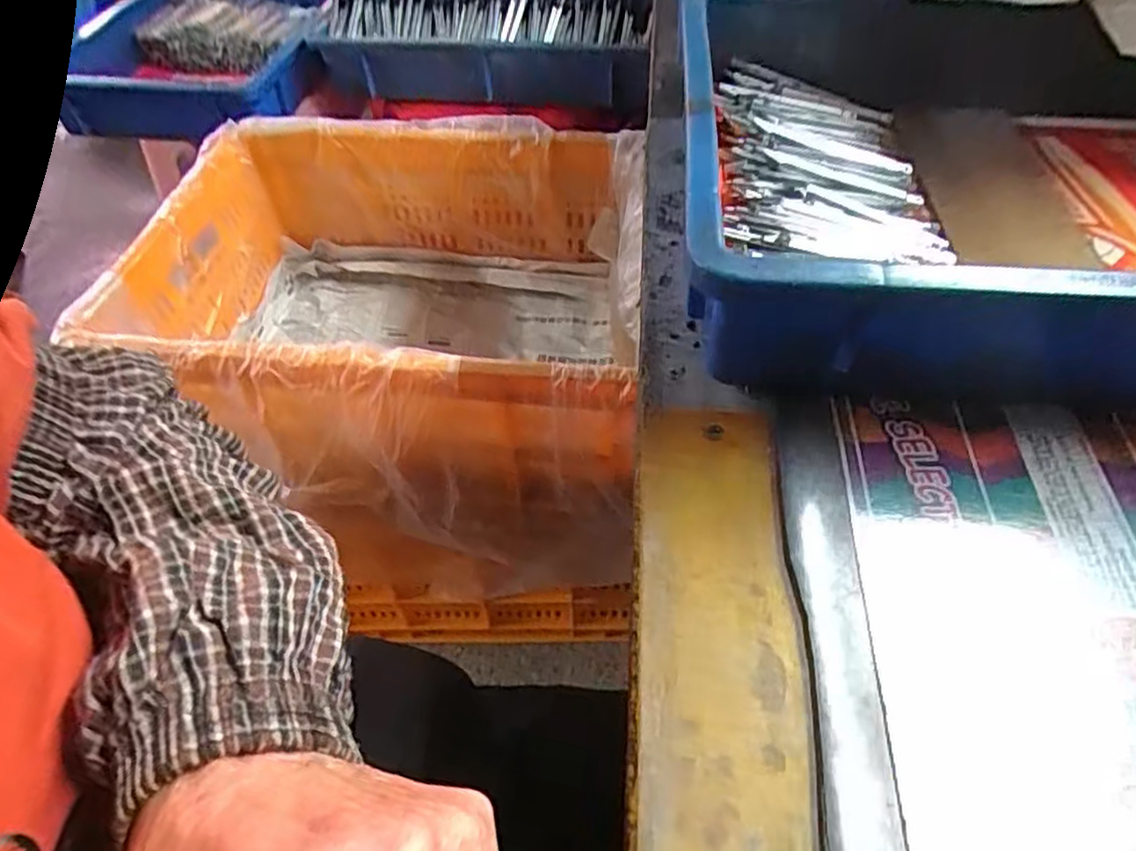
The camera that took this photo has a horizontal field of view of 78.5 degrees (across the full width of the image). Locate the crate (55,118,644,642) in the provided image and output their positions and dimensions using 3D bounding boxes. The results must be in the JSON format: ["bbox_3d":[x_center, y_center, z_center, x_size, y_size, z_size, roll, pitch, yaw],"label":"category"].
[{"bbox_3d":[-0.154,-0.088,0.709,0.439,0.262,0.380,4,50,5],"label":"crate"}]

